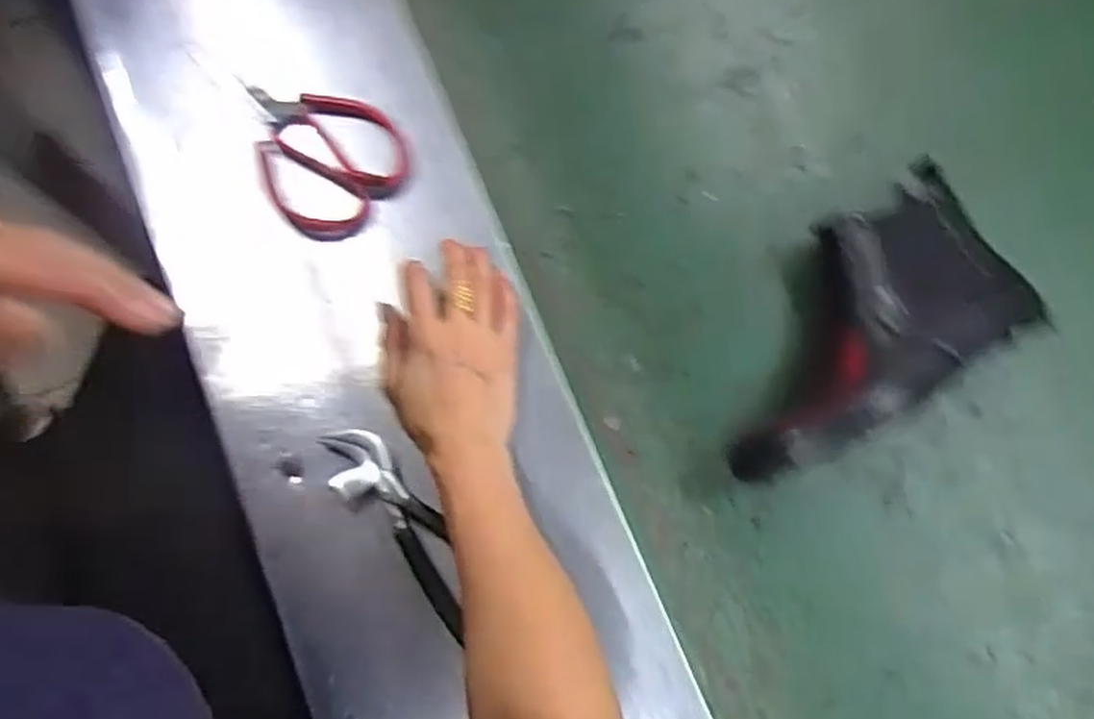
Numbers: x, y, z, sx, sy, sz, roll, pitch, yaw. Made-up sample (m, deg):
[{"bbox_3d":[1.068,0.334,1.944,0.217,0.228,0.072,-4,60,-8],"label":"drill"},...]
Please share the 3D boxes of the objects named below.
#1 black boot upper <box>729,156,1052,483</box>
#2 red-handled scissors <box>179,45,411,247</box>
[{"bbox_3d":[0.215,-0.033,0.545,0.251,0.078,0.149,-27,79,-8],"label":"black boot upper"},{"bbox_3d":[-0.178,-0.173,0.576,0.107,0.019,0.175,-34,80,-9],"label":"red-handled scissors"}]

